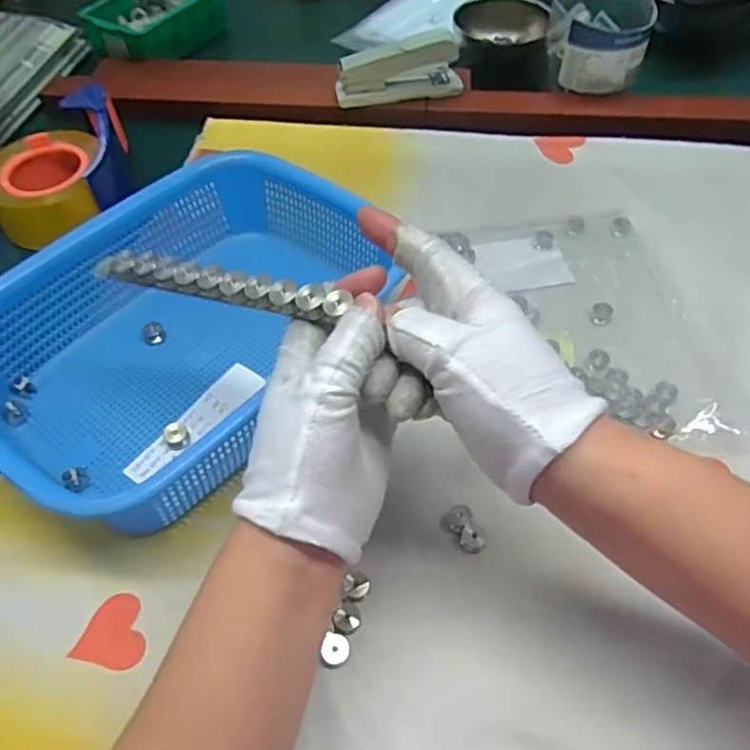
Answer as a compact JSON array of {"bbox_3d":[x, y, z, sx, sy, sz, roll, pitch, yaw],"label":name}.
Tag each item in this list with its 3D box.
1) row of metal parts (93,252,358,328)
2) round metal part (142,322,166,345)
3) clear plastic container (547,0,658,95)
[{"bbox_3d":[-0.083,-0.048,0.322,0.144,0.014,0.017,13,54,22],"label":"row of metal parts"},{"bbox_3d":[-0.164,-0.031,0.468,0.015,0.012,0.017,-18,55,-13],"label":"round metal part"},{"bbox_3d":[0.223,-0.334,0.646,0.098,0.081,0.097,17,55,13],"label":"clear plastic container"}]

